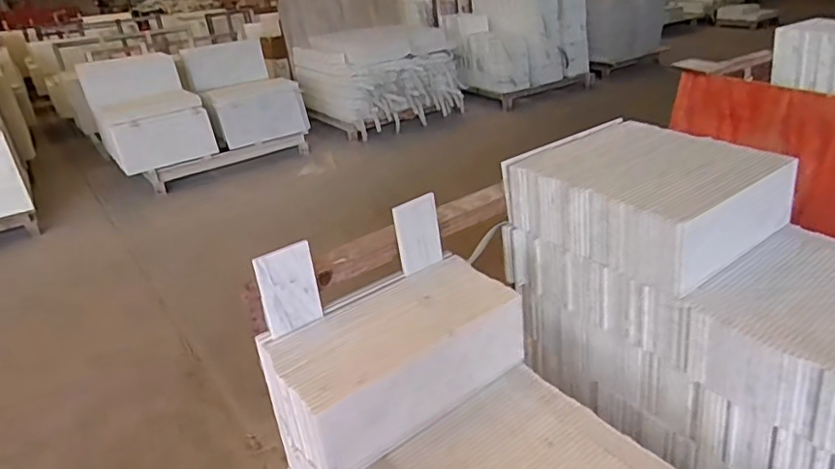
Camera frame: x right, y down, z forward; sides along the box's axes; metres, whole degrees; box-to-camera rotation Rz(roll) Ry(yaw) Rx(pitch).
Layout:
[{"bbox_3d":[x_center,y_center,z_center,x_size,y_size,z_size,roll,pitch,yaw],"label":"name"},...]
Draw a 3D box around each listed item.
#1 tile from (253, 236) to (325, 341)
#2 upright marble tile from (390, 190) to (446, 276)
[{"bbox_3d":[-0.225,0.096,0.961,0.102,0.153,0.010,-22,25,-26],"label":"tile"},{"bbox_3d":[0.006,0.000,1.126,0.103,0.153,0.016,-22,26,-29],"label":"upright marble tile"}]

